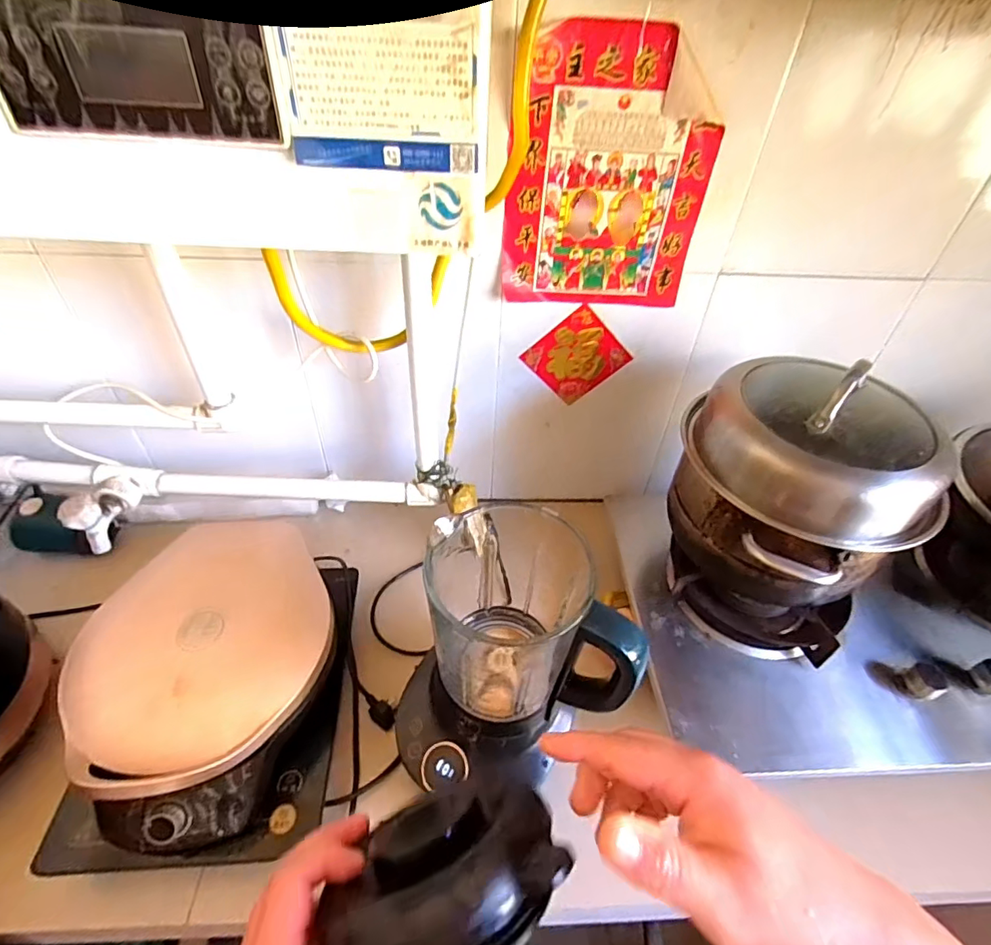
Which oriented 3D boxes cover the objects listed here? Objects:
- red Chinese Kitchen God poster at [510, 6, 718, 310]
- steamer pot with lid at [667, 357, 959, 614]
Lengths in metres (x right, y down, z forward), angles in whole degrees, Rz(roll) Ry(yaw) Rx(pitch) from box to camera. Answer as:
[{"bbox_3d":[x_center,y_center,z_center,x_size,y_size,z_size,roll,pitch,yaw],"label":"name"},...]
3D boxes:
[{"bbox_3d":[0.138,-0.352,0.625,0.242,0.296,0.010,0,42,-2],"label":"red Chinese Kitchen God poster"},{"bbox_3d":[0.342,0.018,0.610,0.222,0.233,0.231,2,44,-2],"label":"steamer pot with lid"}]

